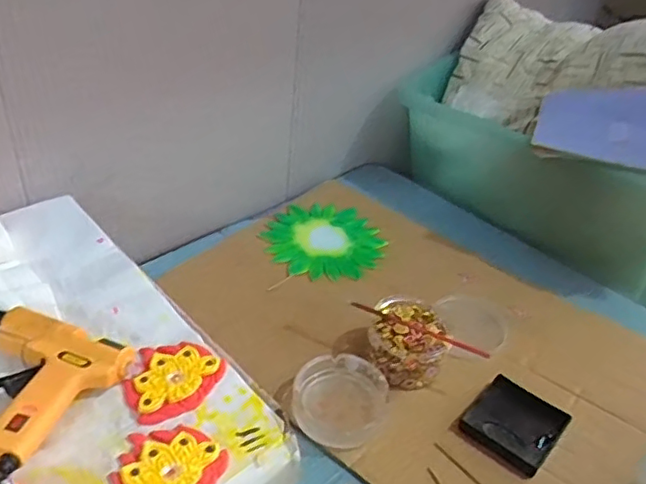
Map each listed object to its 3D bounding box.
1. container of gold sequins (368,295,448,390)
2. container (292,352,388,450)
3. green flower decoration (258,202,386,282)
[{"bbox_3d":[0.098,0.120,0.735,0.092,0.049,0.100,9,37,3],"label":"container of gold sequins"},{"bbox_3d":[0.020,0.171,0.673,0.096,0.039,0.102,5,37,-3],"label":"container"},{"bbox_3d":[0.002,-0.005,0.907,0.168,0.015,0.148,-3,38,-13],"label":"green flower decoration"}]

